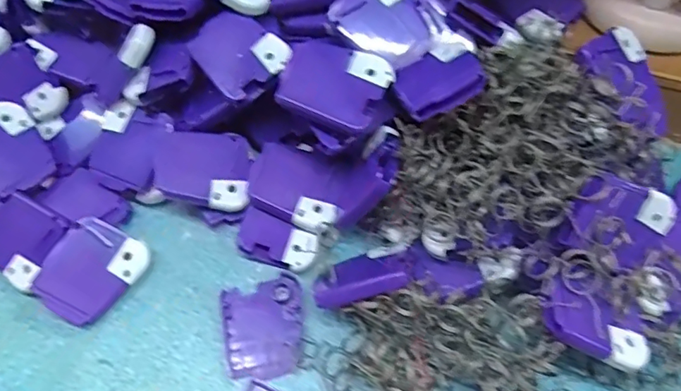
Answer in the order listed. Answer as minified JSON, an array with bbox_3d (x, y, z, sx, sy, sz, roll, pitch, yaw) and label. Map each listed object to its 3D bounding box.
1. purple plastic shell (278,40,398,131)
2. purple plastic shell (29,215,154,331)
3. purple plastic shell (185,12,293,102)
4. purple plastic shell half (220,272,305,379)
[{"bbox_3d":[-0.004,-0.066,0.311,0.061,0.012,0.049,16,61,9],"label":"purple plastic shell"},{"bbox_3d":[-0.160,0.048,0.334,0.050,0.013,0.061,40,71,-5],"label":"purple plastic shell"},{"bbox_3d":[-0.067,-0.094,0.343,0.051,0.012,0.056,-40,77,-5],"label":"purple plastic shell"},{"bbox_3d":[-0.048,0.082,0.327,0.050,0.004,0.058,-9,62,-5],"label":"purple plastic shell half"}]

